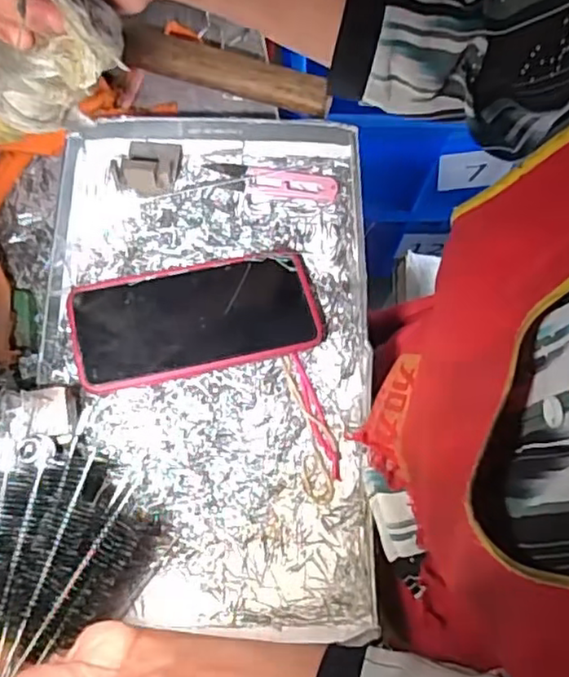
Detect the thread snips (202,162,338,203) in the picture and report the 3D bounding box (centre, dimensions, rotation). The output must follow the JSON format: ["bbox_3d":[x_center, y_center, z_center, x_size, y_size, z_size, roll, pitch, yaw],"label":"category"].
[{"bbox_3d":[-0.009,-0.120,0.486,0.097,0.004,0.025,8,72,0],"label":"thread snips"}]

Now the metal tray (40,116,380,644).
[{"bbox_3d":[-0.052,0.009,0.426,0.216,0.035,0.359,0,72,-3],"label":"metal tray"}]

